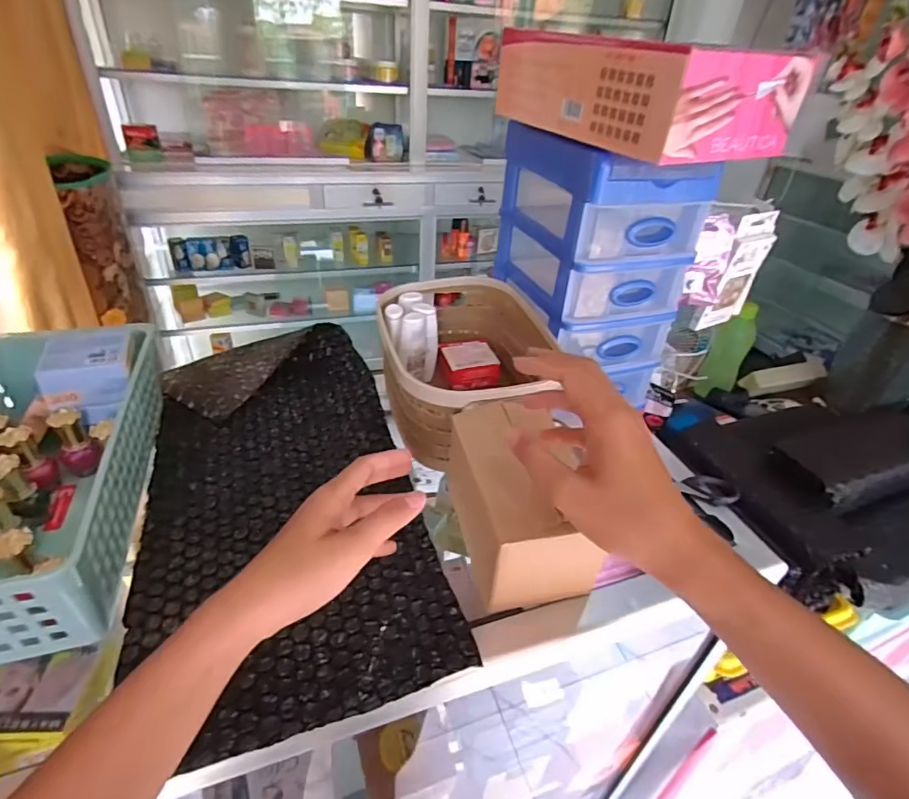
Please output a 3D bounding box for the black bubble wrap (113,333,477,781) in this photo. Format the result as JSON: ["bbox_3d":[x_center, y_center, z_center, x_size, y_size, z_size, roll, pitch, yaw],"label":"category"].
[{"bbox_3d":[-0.148,0.062,0.432,0.214,0.057,0.393,-9,37,-18],"label":"black bubble wrap"}]

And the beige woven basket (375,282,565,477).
[{"bbox_3d":[0.011,-0.036,0.522,0.149,0.098,0.226,-8,37,-17],"label":"beige woven basket"}]

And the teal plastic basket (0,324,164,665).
[{"bbox_3d":[-0.314,0.053,0.378,0.131,0.097,0.259,-7,36,-16],"label":"teal plastic basket"}]

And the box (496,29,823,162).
[{"bbox_3d":[0.149,-0.249,0.413,0.139,0.064,0.192,-14,39,-25],"label":"box"}]

